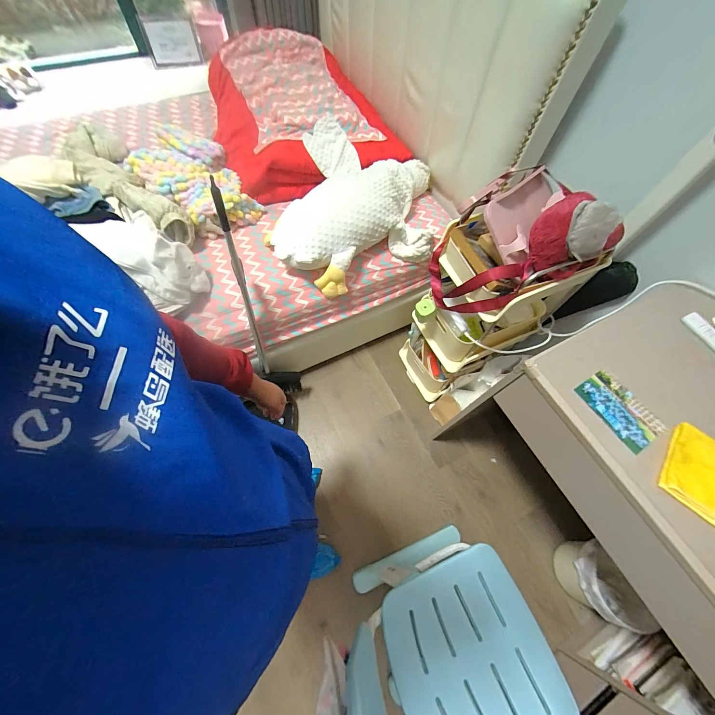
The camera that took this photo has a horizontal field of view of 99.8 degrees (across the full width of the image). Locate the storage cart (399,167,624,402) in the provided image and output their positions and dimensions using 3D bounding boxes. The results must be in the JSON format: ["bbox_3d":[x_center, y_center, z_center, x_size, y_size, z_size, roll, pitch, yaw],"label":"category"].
[{"bbox_3d":[0.420,-0.169,1.058,0.396,0.846,0.331,-32,70,-17],"label":"storage cart"}]

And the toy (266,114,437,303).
[{"bbox_3d":[-0.019,-0.574,1.113,0.658,0.220,0.571,-22,67,-13],"label":"toy"}]

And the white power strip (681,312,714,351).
[{"bbox_3d":[0.784,-0.045,0.668,0.028,0.025,0.125,-27,68,-15],"label":"white power strip"}]

